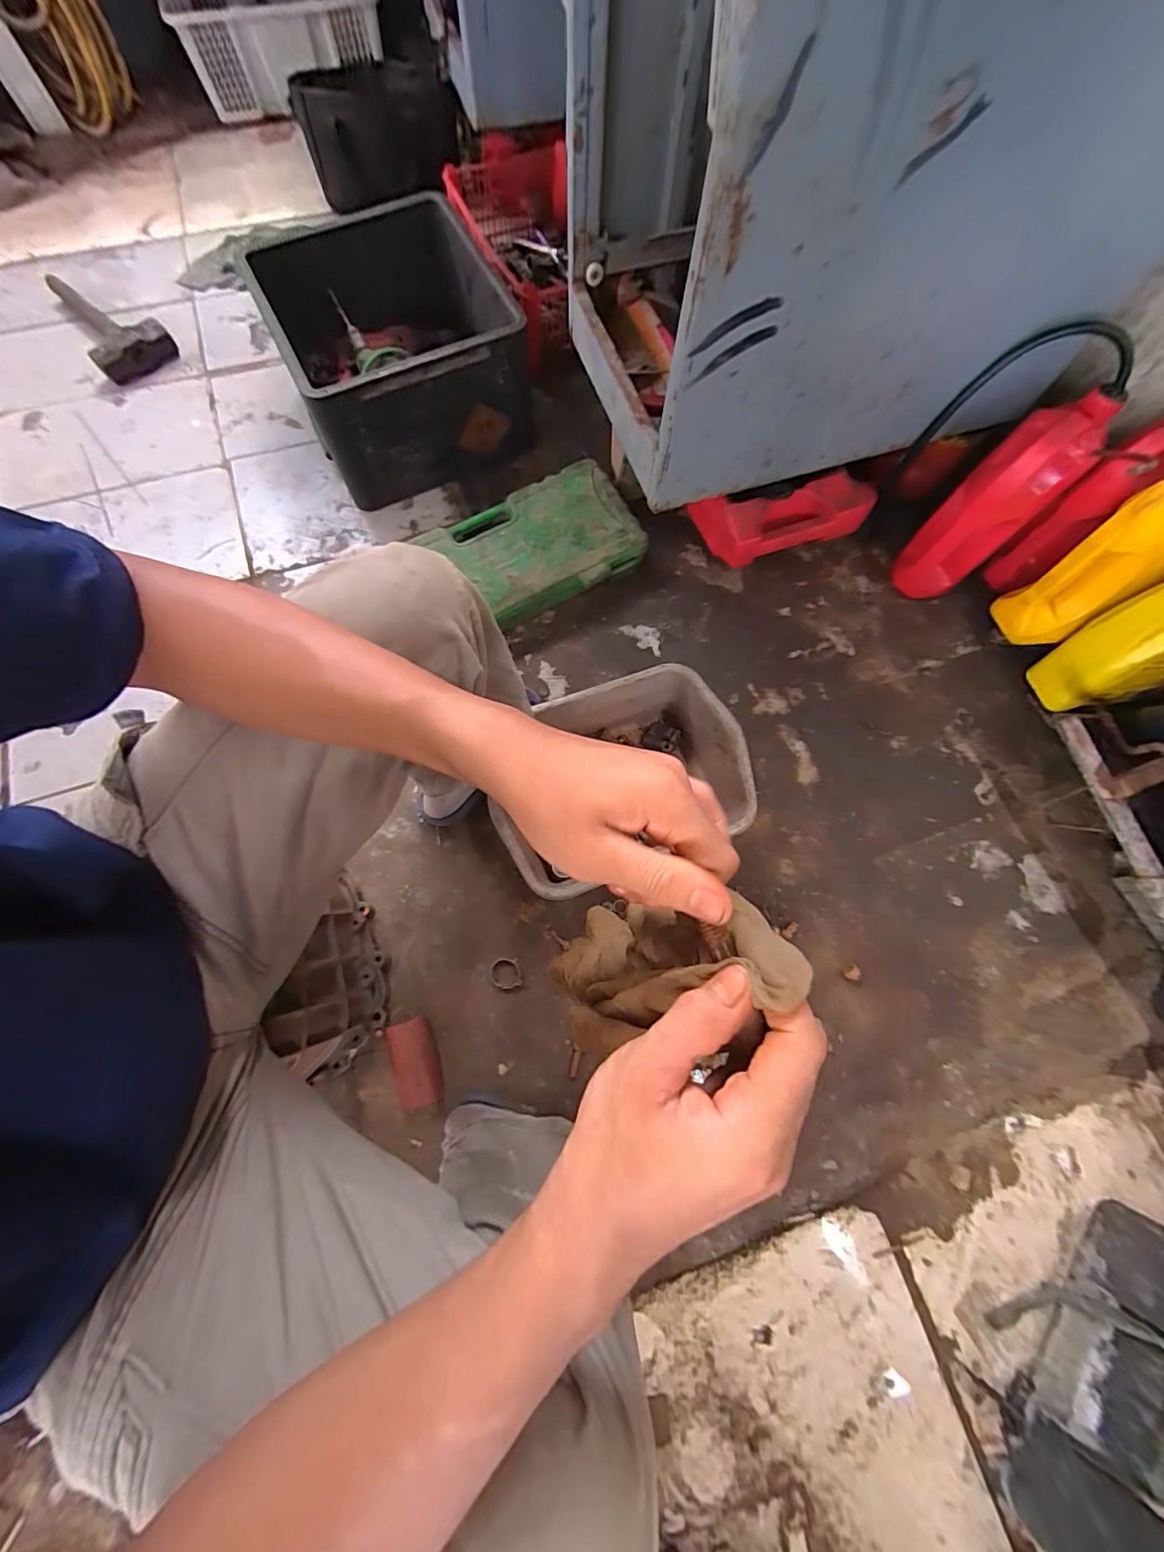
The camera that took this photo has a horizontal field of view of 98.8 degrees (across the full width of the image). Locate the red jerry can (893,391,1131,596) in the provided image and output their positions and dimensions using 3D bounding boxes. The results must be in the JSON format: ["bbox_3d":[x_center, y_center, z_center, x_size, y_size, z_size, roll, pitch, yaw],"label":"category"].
[{"bbox_3d":[0.644,-0.421,0.795,0.146,0.305,0.106,-43,79,-13],"label":"red jerry can"}]

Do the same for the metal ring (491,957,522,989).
[{"bbox_3d":[-0.109,0.282,0.711,0.041,0.009,0.040,0,73,-1],"label":"metal ring"}]

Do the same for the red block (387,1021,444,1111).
[{"bbox_3d":[-0.222,0.383,0.665,0.046,0.046,0.104,-19,74,-7],"label":"red block"}]

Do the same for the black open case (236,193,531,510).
[{"bbox_3d":[-0.333,-0.762,0.916,0.373,0.223,0.389,-27,76,-9],"label":"black open case"}]

